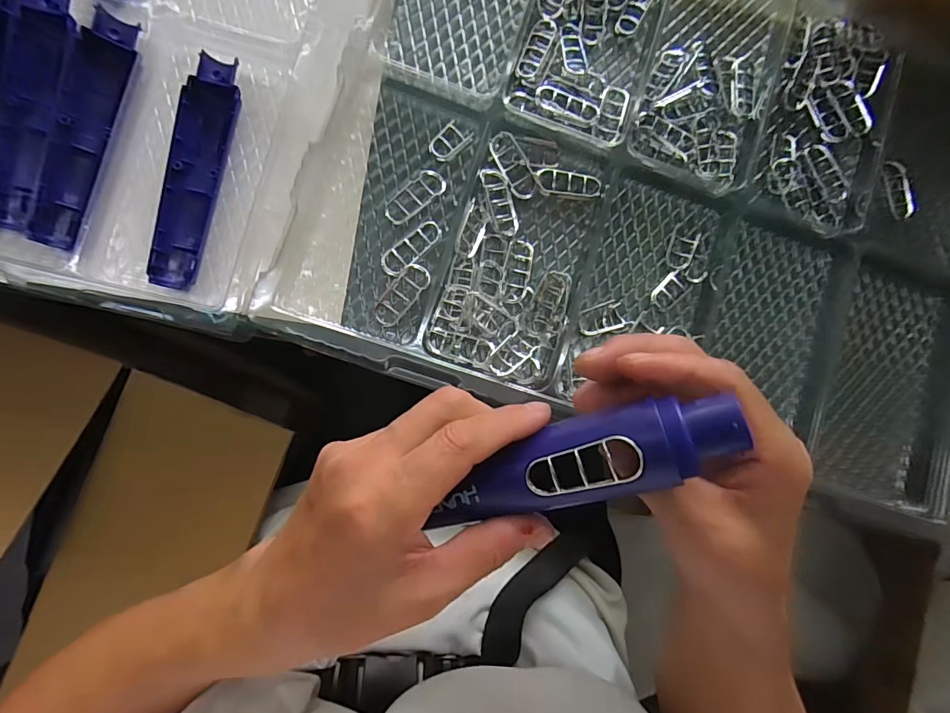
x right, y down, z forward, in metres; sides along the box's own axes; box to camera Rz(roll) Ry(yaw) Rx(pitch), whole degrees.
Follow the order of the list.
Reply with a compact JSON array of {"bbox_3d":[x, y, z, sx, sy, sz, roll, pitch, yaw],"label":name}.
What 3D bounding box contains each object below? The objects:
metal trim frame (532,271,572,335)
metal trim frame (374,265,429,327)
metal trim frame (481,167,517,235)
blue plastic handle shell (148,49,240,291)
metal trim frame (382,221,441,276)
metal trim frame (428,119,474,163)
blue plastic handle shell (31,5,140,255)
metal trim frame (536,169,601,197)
[{"bbox_3d":[0.059,-0.042,0.359,0.025,0.009,0.051,16,85,-5],"label":"metal trim frame"},{"bbox_3d":[-0.055,-0.047,0.347,0.022,0.009,0.053,40,84,-3],"label":"metal trim frame"},{"bbox_3d":[0.019,-0.119,0.357,0.020,0.011,0.052,-14,88,-6],"label":"metal trim frame"},{"bbox_3d":[-0.201,-0.132,0.335,0.038,0.015,0.167,10,86,-5],"label":"blue plastic handle shell"},{"bbox_3d":[-0.048,-0.082,0.351,0.053,0.010,0.020,-41,91,-6],"label":"metal trim frame"},{"bbox_3d":[-0.020,-0.169,0.360,0.020,0.004,0.034,45,84,-2],"label":"metal trim frame"},{"bbox_3d":[-0.271,-0.158,0.321,0.031,0.018,0.166,13,86,-5],"label":"blue plastic handle shell"},{"bbox_3d":[0.075,-0.140,0.369,0.053,0.008,0.021,1,87,-6],"label":"metal trim frame"}]

